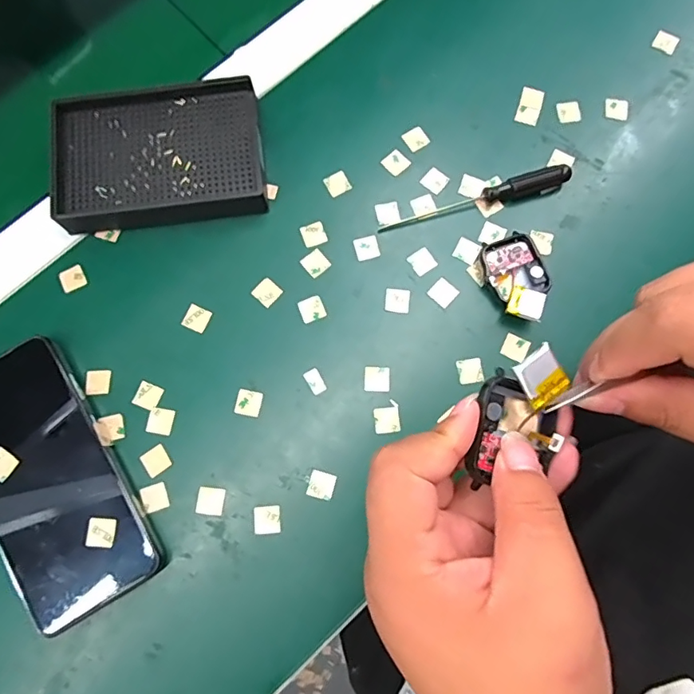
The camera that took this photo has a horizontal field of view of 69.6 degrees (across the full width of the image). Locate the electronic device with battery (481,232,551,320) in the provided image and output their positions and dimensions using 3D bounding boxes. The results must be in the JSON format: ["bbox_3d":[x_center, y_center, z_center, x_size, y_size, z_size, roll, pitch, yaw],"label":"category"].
[{"bbox_3d":[0.111,-0.045,0.324,0.038,0.015,0.058,-19,77,-4],"label":"electronic device with battery"}]

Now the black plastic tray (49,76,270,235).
[{"bbox_3d":[-0.127,-0.130,0.342,0.137,0.024,0.090,-6,76,0],"label":"black plastic tray"}]

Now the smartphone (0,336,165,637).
[{"bbox_3d":[-0.180,0.079,0.300,0.076,0.014,0.161,-31,78,-6],"label":"smartphone"}]

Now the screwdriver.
[{"bbox_3d":[0.087,-0.098,0.336,0.131,0.013,0.013,-18,77,-3],"label":"screwdriver"}]

